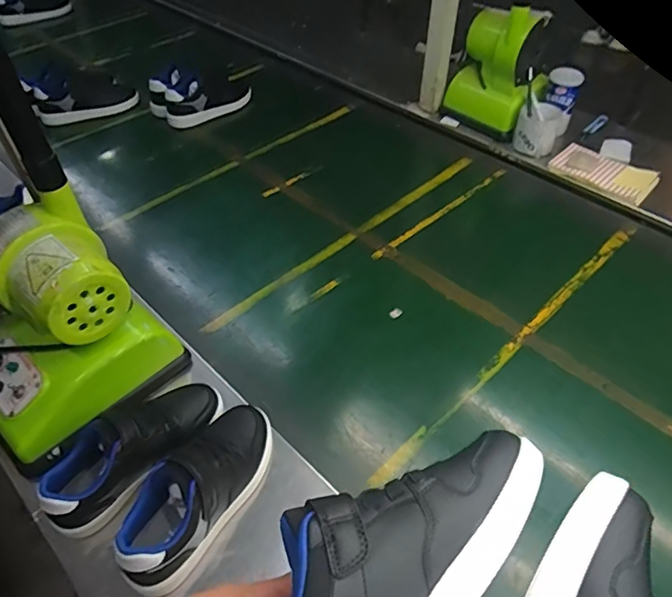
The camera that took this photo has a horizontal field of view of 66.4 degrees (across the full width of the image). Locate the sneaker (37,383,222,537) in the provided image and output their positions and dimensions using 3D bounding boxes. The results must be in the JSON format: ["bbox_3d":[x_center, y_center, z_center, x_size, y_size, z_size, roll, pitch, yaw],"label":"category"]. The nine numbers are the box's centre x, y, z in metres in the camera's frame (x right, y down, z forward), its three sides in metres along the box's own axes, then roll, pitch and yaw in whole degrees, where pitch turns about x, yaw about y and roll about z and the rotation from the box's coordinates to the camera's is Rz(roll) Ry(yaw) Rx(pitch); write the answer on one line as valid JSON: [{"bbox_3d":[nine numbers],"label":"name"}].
[{"bbox_3d":[-0.228,0.167,0.592,0.078,0.082,0.218,35,57,28],"label":"sneaker"}]

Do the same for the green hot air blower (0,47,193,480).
[{"bbox_3d":[-0.346,-0.058,0.517,0.172,0.492,0.216,32,56,26],"label":"green hot air blower"}]

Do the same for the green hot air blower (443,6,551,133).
[{"bbox_3d":[0.342,-0.486,1.067,0.095,0.217,0.179,-36,57,-27],"label":"green hot air blower"}]

